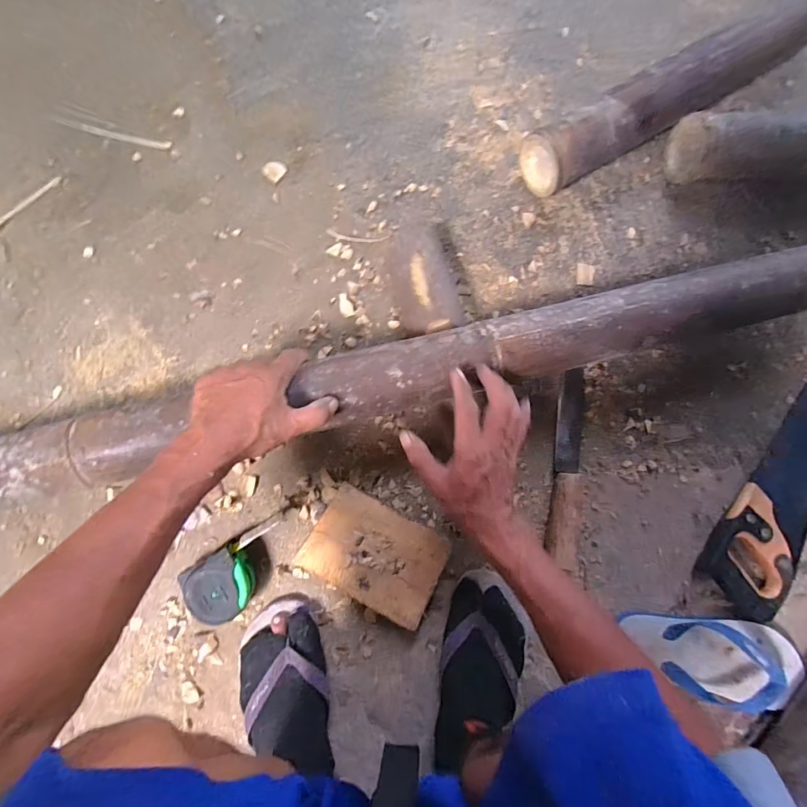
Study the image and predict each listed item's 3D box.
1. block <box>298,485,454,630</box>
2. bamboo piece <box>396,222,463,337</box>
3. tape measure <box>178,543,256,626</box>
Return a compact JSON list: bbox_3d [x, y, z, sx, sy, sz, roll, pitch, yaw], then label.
[{"bbox_3d":[-0.035,0.187,0.520,0.168,0.051,0.115,28,86,-2],"label":"block"},{"bbox_3d":[0.031,-0.157,0.536,0.081,0.055,0.136,-13,88,-3],"label":"bamboo piece"},{"bbox_3d":[-0.221,0.222,0.504,0.080,0.044,0.075,-33,90,-4],"label":"tape measure"}]

